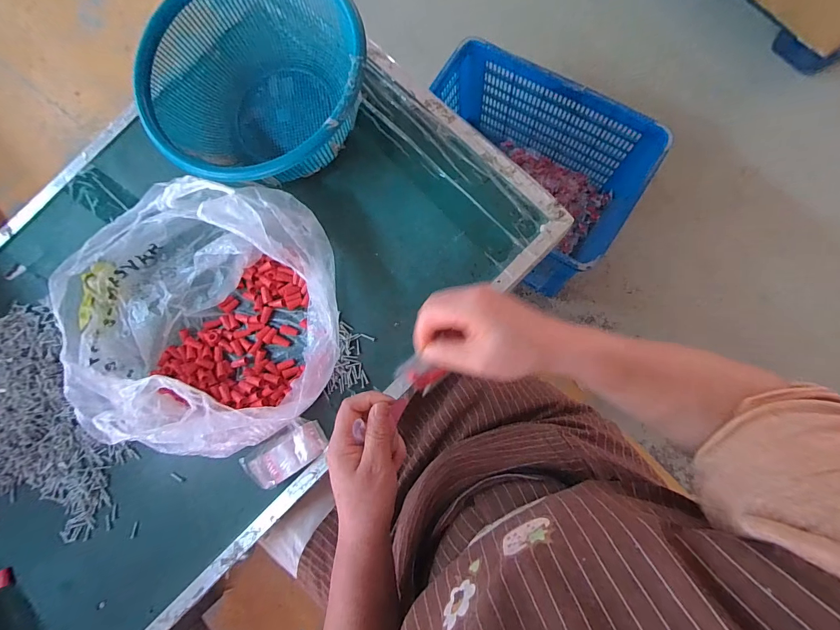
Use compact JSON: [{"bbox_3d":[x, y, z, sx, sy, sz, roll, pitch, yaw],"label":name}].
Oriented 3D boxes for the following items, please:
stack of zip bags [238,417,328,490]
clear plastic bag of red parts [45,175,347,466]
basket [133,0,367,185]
[{"bbox_3d":[-0.171,0.175,0.488,0.096,0.025,0.054,-35,80,1],"label":"stack of zip bags"},{"bbox_3d":[-0.259,-0.002,0.479,0.321,0.105,0.330,-29,80,2],"label":"clear plastic bag of red parts"},{"bbox_3d":[-0.207,-0.302,0.508,0.284,0.112,0.279,-28,80,2],"label":"basket"}]

